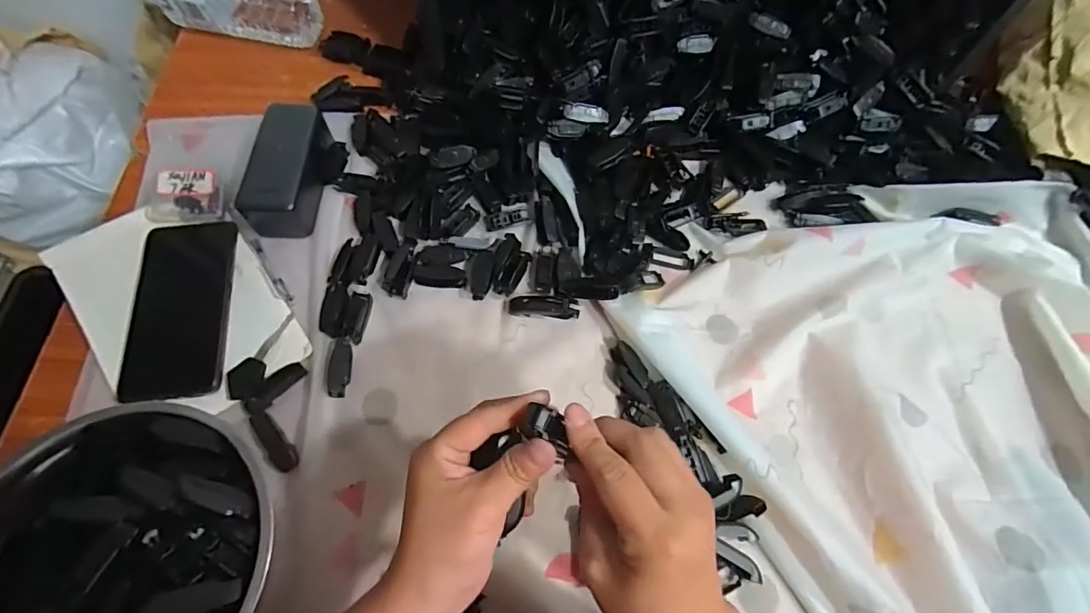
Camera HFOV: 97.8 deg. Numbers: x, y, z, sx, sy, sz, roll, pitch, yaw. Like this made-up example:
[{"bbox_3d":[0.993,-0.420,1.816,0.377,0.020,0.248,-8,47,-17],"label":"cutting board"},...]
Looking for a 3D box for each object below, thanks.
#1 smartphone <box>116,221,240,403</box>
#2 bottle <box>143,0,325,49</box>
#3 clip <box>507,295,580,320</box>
[{"bbox_3d":[-0.326,-0.002,0.428,0.076,0.005,0.169,-5,67,-11],"label":"smartphone"},{"bbox_3d":[-0.375,-0.357,0.552,0.205,0.054,0.061,10,66,1],"label":"bottle"},{"bbox_3d":[-0.001,-0.001,0.453,0.066,0.022,0.024,8,66,0],"label":"clip"}]

